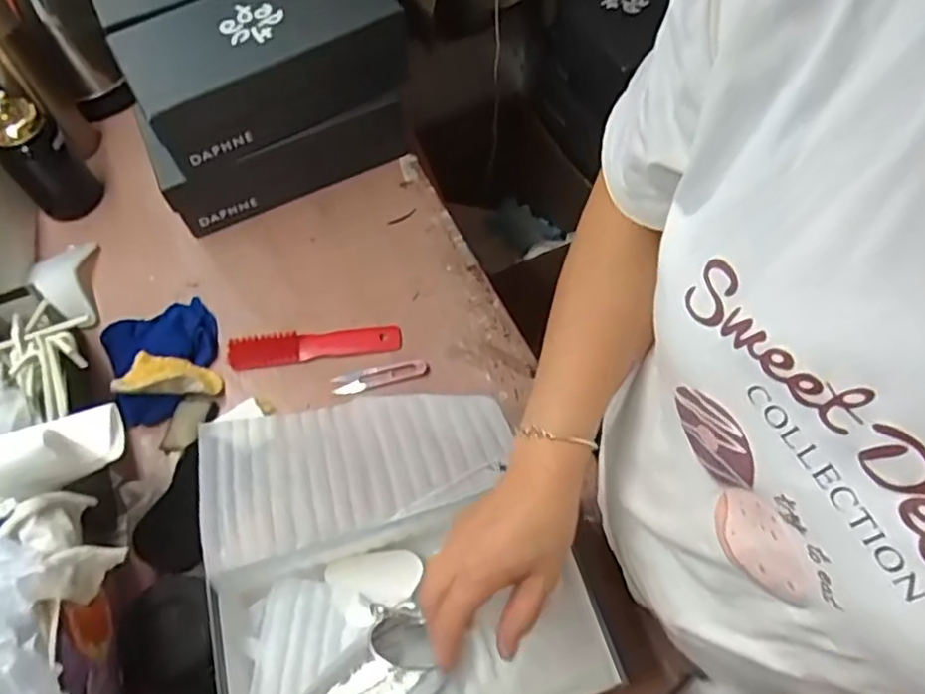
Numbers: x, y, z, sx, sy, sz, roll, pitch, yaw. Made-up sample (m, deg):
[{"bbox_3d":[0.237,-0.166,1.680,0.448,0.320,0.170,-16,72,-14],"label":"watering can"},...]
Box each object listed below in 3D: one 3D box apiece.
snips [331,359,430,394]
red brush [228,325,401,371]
[{"bbox_3d":[-0.089,0.032,0.719,0.102,0.006,0.024,-13,61,-4],"label":"snips"},{"bbox_3d":[-0.164,-0.004,0.728,0.185,0.014,0.037,-8,60,-2],"label":"red brush"}]

